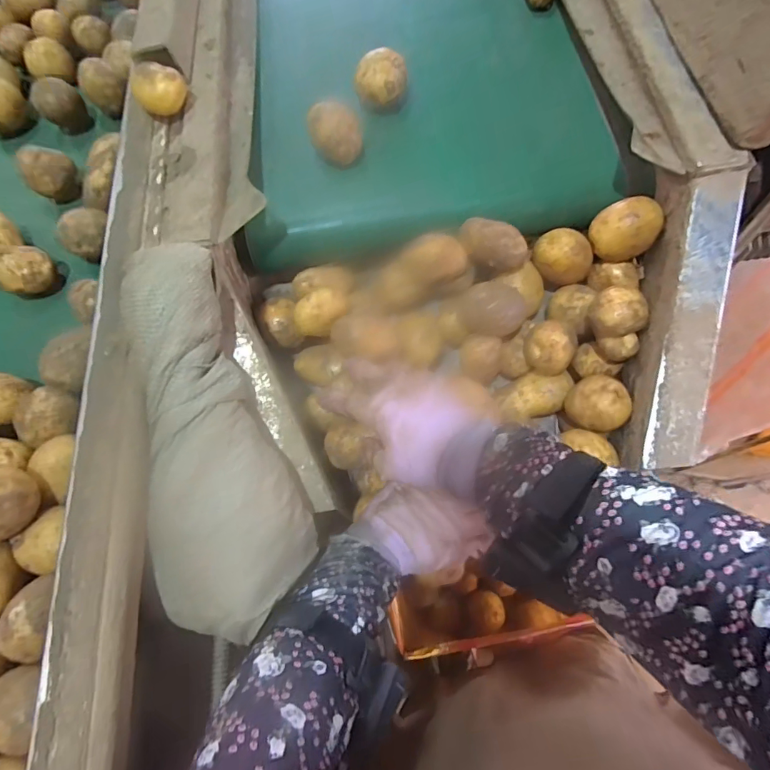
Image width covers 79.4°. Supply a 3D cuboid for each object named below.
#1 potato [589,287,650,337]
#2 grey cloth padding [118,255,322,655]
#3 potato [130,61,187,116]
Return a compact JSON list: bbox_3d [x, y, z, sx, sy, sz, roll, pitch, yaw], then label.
[{"bbox_3d":[0.218,-0.069,0.432,0.041,0.035,0.041,-1,72,2],"label":"potato"},{"bbox_3d":[-0.122,0.035,0.347,0.105,0.086,0.279,-10,72,-1],"label":"grey cloth padding"},{"bbox_3d":[-0.215,-0.283,0.439,0.036,0.033,0.040,38,77,13],"label":"potato"}]

